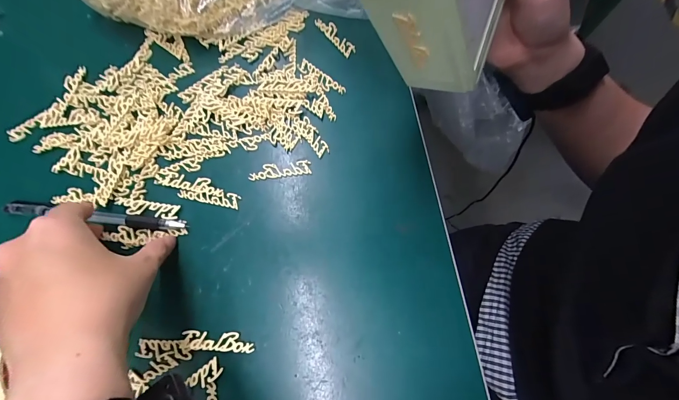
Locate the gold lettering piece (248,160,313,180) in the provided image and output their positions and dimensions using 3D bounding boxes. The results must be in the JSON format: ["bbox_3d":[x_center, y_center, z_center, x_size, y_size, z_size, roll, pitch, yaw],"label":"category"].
[{"bbox_3d":[-0.053,-0.027,0.289,0.054,0.004,0.014,-7,74,1],"label":"gold lettering piece"}]

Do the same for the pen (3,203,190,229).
[{"bbox_3d":[-0.210,0.014,0.277,0.159,0.005,0.010,5,76,3],"label":"pen"}]

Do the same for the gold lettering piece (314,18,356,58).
[{"bbox_3d":[-0.005,-0.167,0.326,0.012,0.006,0.053,-40,76,-8],"label":"gold lettering piece"}]

